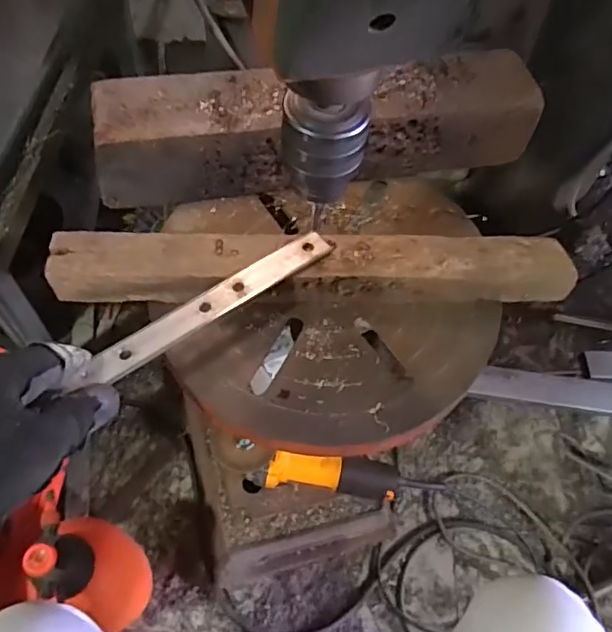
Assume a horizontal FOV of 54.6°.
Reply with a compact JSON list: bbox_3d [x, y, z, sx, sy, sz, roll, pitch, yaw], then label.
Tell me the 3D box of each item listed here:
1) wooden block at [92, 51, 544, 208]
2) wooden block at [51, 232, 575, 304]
[{"bbox_3d":[0.012,-0.182,0.560,0.404,0.088,0.081,-8,59,-8],"label":"wooden block"},{"bbox_3d":[0.006,-0.040,0.498,0.423,0.044,0.055,-1,59,-4],"label":"wooden block"}]

